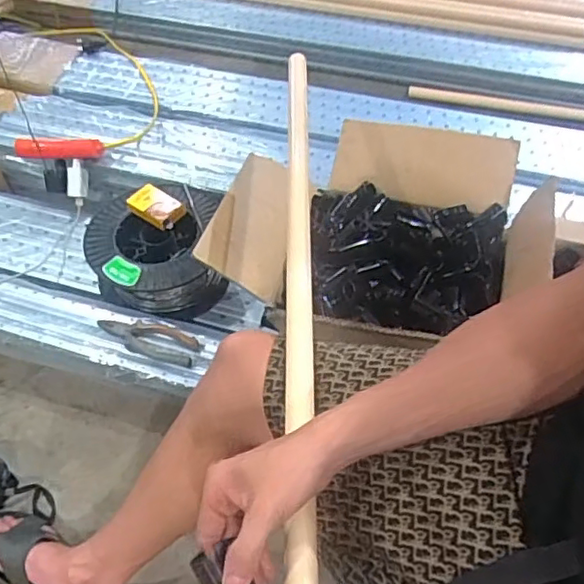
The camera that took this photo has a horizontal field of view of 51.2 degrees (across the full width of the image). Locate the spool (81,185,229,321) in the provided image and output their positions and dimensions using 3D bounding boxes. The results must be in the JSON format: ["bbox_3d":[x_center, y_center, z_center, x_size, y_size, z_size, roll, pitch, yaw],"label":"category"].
[{"bbox_3d":[-0.238,-0.077,1.079,0.224,0.111,0.230,0,52,0],"label":"spool"}]

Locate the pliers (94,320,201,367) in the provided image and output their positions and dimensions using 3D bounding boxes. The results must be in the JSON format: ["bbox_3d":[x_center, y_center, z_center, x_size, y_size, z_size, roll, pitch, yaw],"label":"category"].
[{"bbox_3d":[-0.223,0.074,0.944,0.164,0.011,0.056,13,53,10],"label":"pliers"}]

